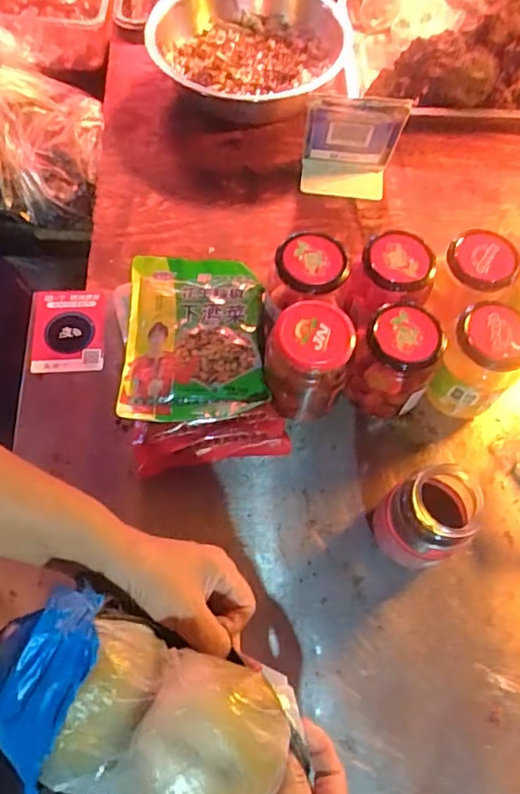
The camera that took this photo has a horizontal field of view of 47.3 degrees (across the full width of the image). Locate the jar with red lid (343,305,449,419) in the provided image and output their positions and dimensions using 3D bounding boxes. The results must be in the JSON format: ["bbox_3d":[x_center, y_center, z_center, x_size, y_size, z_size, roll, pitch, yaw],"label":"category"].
[{"bbox_3d":[0.130,-0.034,0.579,0.075,0.103,0.072,25,64,10],"label":"jar with red lid"}]

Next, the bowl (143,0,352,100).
[{"bbox_3d":[-0.003,-0.558,0.902,0.274,0.082,0.258,0,61,-1],"label":"bowl"}]

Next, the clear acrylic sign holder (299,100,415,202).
[{"bbox_3d":[0.115,-0.324,0.747,0.114,0.144,0.070,5,61,2],"label":"clear acrylic sign holder"}]

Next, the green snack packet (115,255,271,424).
[{"bbox_3d":[-0.067,-0.066,0.604,0.138,0.022,0.196,-1,63,-3],"label":"green snack packet"}]

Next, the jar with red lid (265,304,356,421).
[{"bbox_3d":[0.045,-0.031,0.569,0.075,0.099,0.071,1,63,-2],"label":"jar with red lid"}]

